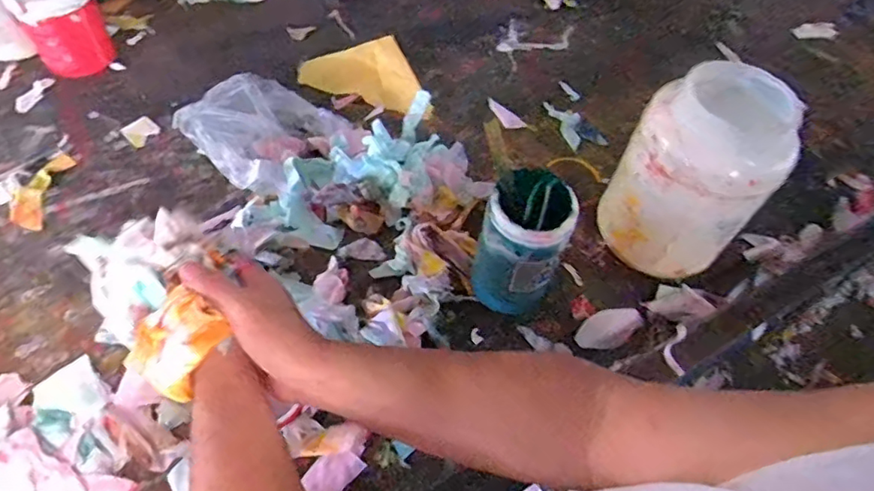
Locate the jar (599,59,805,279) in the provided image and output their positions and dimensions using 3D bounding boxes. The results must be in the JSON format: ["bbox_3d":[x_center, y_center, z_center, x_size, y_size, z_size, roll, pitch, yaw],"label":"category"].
[{"bbox_3d":[0.302,-0.085,0.666,0.150,0.203,0.153,2,56,-4],"label":"jar"}]

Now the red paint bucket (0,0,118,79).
[{"bbox_3d":[-0.582,-0.354,0.868,0.120,0.125,0.134,-33,65,-24],"label":"red paint bucket"}]

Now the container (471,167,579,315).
[{"bbox_3d":[0.094,0.001,0.637,0.090,0.181,0.081,23,57,10],"label":"container"}]

